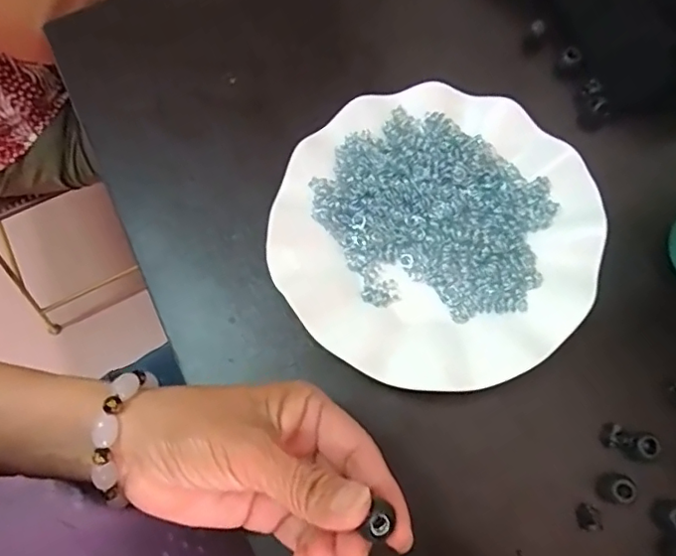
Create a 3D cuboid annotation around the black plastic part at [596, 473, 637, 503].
[{"bbox_3d":[0.147,0.111,0.292,0.012,0.021,0.014,4,72,3],"label":"black plastic part"}]

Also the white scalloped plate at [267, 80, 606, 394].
[{"bbox_3d":[0.057,-0.027,0.327,0.180,0.020,0.177,-1,72,2],"label":"white scalloped plate"}]

